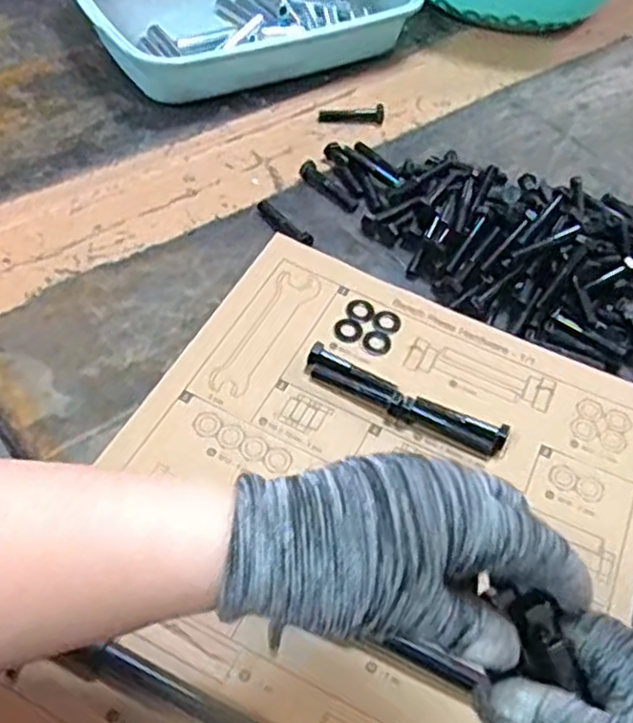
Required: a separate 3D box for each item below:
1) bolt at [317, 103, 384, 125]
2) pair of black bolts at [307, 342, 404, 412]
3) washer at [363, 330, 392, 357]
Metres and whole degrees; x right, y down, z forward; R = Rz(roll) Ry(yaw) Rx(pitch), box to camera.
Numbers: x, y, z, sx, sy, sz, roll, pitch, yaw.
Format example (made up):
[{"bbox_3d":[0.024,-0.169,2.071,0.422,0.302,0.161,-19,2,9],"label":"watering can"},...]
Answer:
[{"bbox_3d":[0.033,-0.230,0.674,0.060,0.012,0.016,-1,54,-7],"label":"bolt"},{"bbox_3d":[0.023,0.012,0.458,0.065,0.014,0.017,30,56,16],"label":"pair of black bolts"},{"bbox_3d":[0.040,-0.013,0.487,0.019,0.004,0.020,23,55,11],"label":"washer"}]

